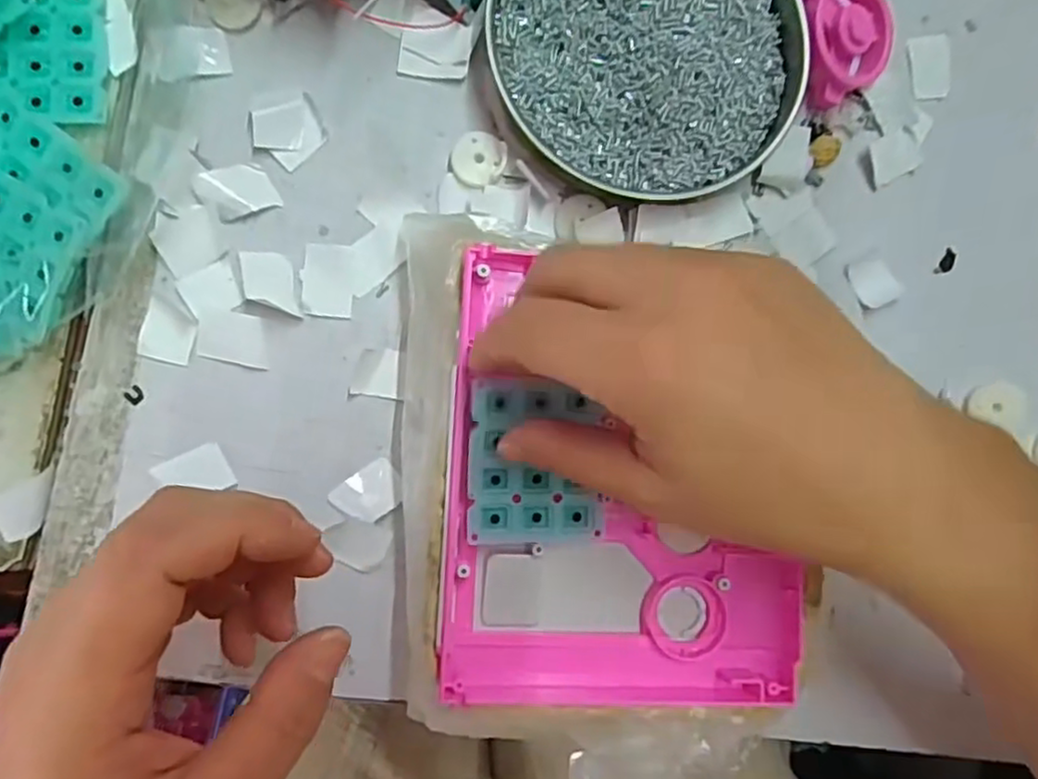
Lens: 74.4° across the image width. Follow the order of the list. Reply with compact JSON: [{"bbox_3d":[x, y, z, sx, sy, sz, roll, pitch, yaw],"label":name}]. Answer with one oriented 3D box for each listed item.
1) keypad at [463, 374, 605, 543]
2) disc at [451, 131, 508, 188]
[{"bbox_3d":[0.007,0.027,0.244,0.048,0.012,0.057,1,87,-8],"label":"keypad"},{"bbox_3d":[-0.018,-0.098,0.293,0.022,0.009,0.022,0,87,-8],"label":"disc"}]

